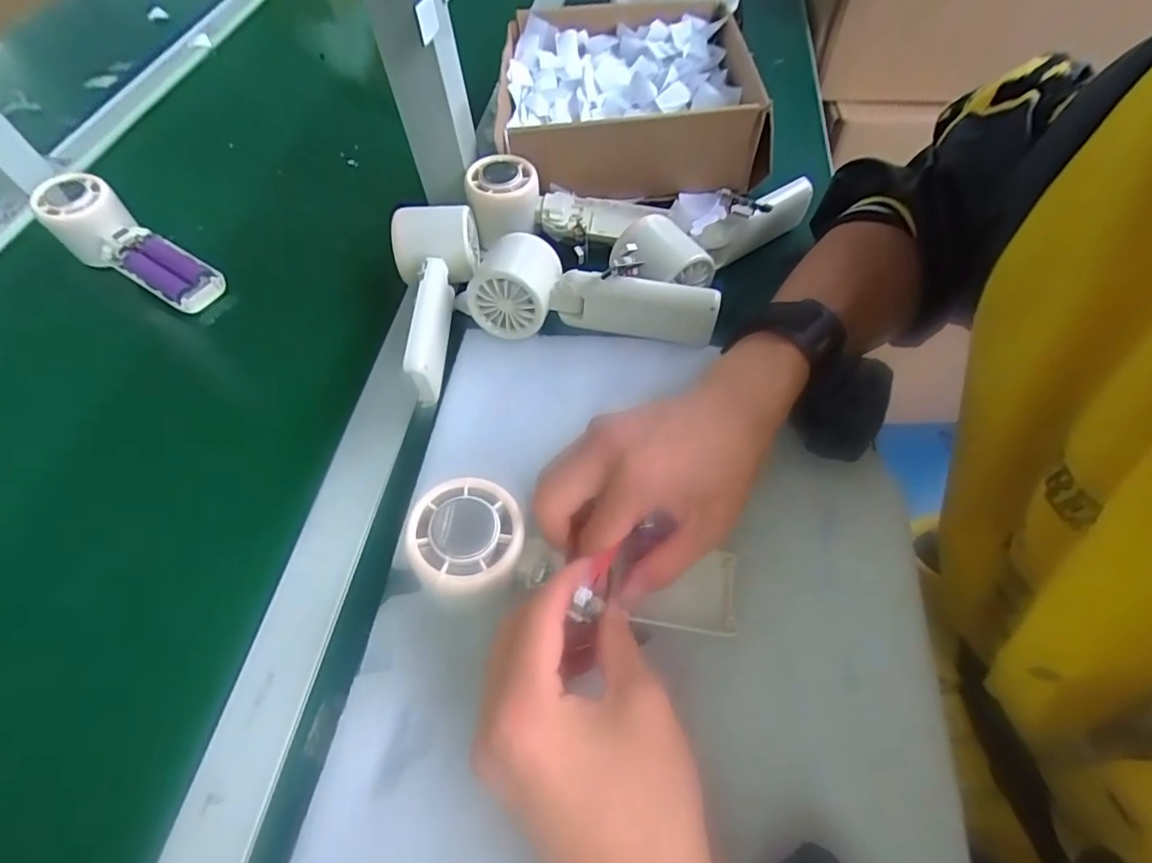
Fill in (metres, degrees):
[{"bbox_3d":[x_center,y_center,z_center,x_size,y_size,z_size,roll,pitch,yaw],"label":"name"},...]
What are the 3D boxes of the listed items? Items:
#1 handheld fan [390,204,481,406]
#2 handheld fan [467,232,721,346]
[{"bbox_3d":[-0.093,-0.092,0.381,0.062,0.047,0.155,-11,60,-6],"label":"handheld fan"},{"bbox_3d":[0.012,-0.096,0.374,0.163,0.050,0.062,5,61,8],"label":"handheld fan"}]

